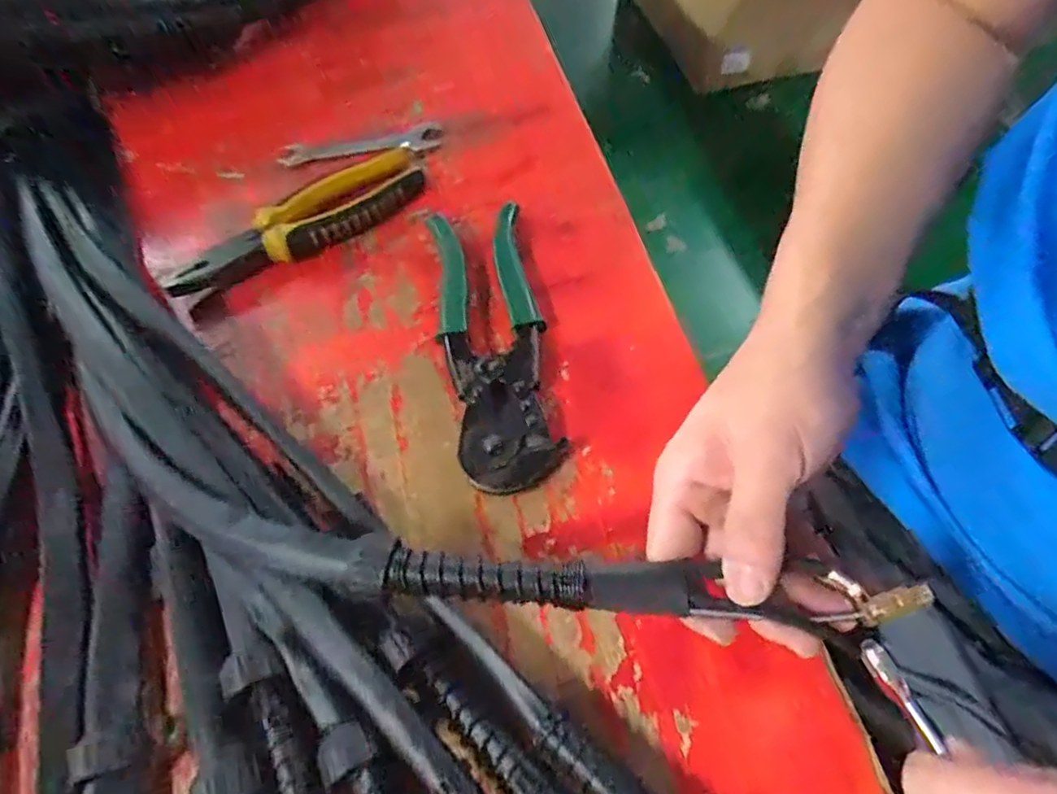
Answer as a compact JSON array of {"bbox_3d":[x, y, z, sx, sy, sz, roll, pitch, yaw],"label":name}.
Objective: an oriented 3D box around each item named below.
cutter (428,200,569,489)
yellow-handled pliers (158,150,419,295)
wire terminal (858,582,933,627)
[{"bbox_3d":[-0.024,-0.043,0.411,0.063,0.019,0.221,-9,58,-1],"label":"cutter"},{"bbox_3d":[-0.173,-0.133,0.482,0.204,0.022,0.076,-33,62,-15],"label":"yellow-handled pliers"},{"bbox_3d":[0.154,0.087,0.269,0.029,0.008,0.011,-20,59,-6],"label":"wire terminal"}]

